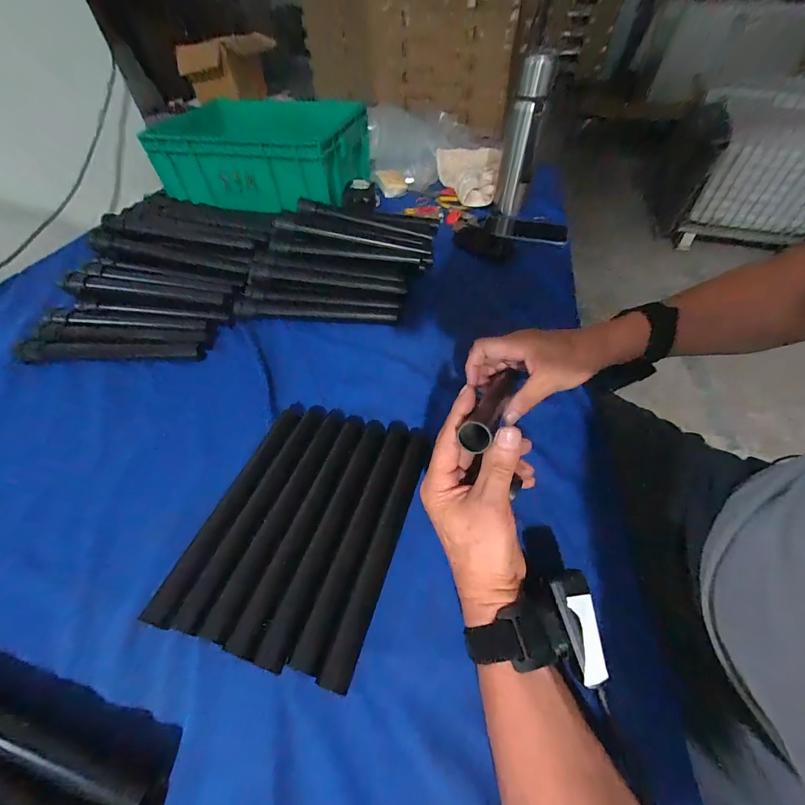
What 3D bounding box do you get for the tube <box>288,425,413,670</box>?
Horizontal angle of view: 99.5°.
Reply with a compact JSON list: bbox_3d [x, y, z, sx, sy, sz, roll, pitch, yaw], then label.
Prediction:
[{"bbox_3d":[-0.038,0.112,0.327,0.028,0.020,0.236,15,53,11],"label":"tube"}]

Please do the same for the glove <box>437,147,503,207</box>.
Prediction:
[{"bbox_3d":[0.148,-0.538,0.808,0.153,0.053,0.228,9,51,9],"label":"glove"}]

